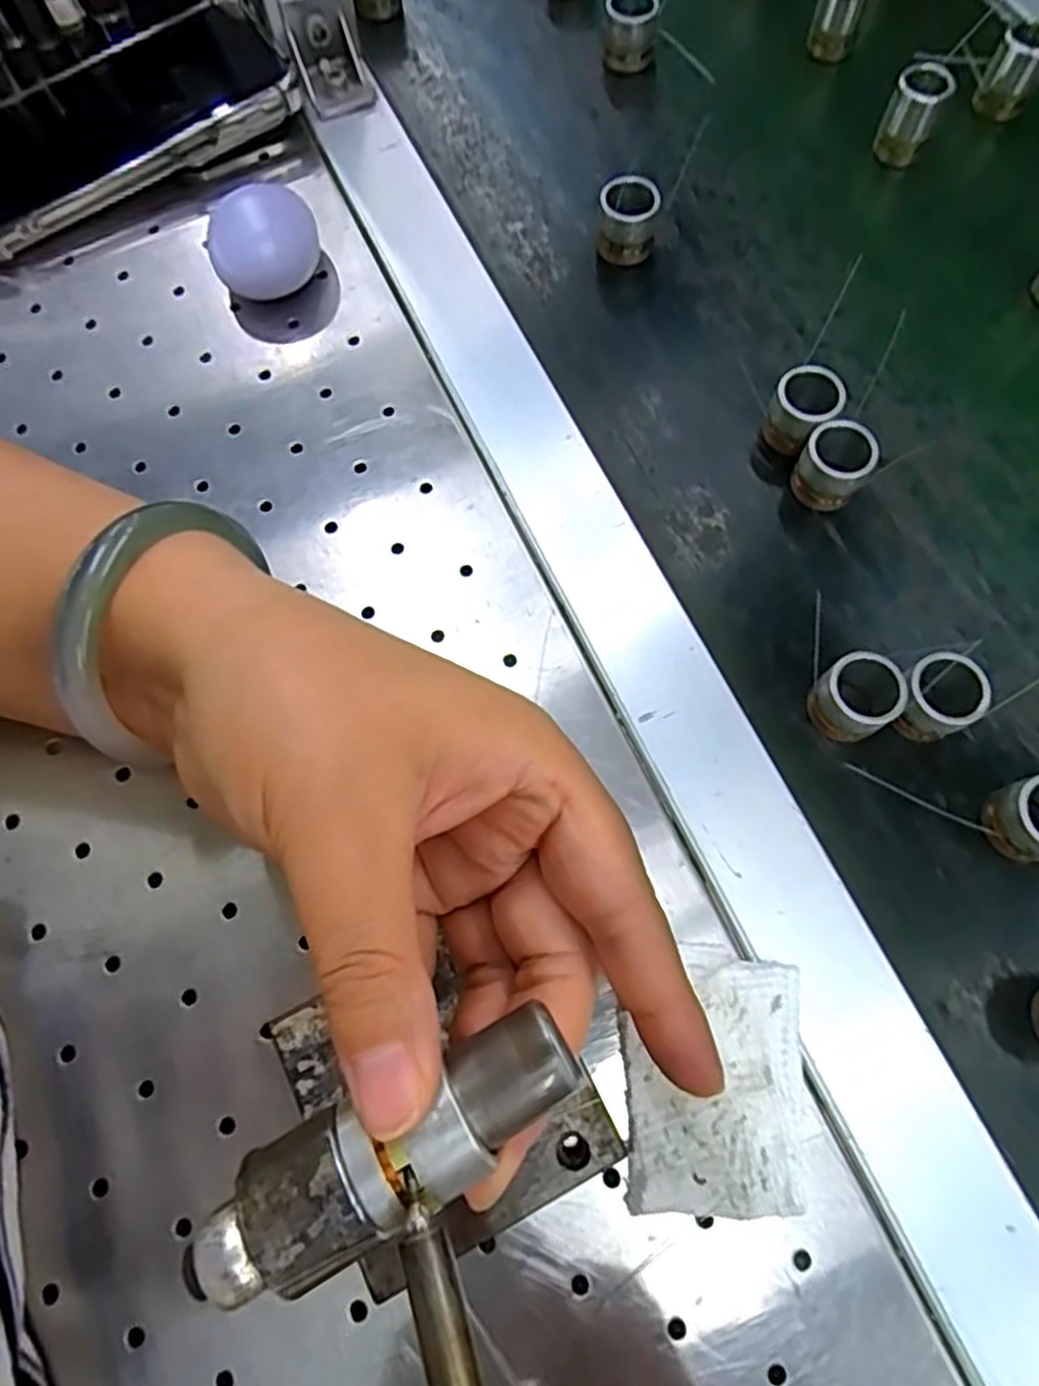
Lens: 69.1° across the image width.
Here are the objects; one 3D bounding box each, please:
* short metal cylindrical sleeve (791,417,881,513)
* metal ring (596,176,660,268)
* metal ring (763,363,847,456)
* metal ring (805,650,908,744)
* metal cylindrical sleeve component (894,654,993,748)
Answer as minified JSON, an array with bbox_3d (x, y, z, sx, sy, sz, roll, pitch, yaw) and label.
[{"bbox_3d":[0.119,-0.087,0.286,0.024,0.023,0.023,0,71,0],"label":"short metal cylindrical sleeve"},{"bbox_3d":[0.047,-0.205,0.325,0.024,0.021,0.022,0,71,0],"label":"metal ring"},{"bbox_3d":[0.110,-0.110,0.295,0.024,0.024,0.025,0,71,0],"label":"metal ring"},{"bbox_3d":[0.113,0.002,0.255,0.024,0.026,0.025,0,71,0],"label":"metal ring"},{"bbox_3d":[0.139,0.002,0.254,0.024,0.025,0.024,0,71,0],"label":"metal cylindrical sleeve component"}]

